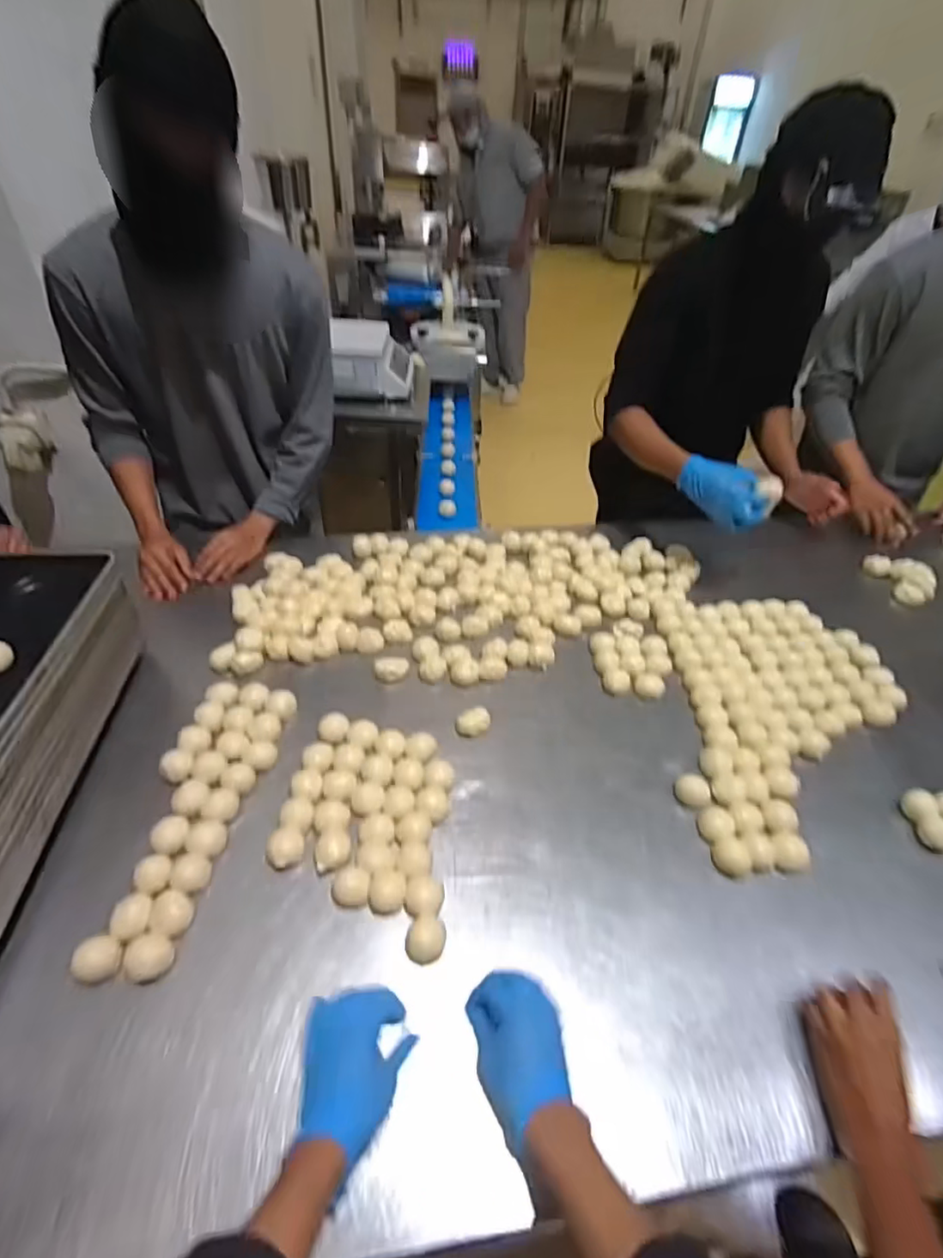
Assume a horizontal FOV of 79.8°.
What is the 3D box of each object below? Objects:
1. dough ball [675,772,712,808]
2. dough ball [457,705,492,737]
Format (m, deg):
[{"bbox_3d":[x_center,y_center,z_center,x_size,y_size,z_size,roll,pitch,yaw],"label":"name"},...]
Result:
[{"bbox_3d":[0.297,0.218,0.759,0.041,0.023,0.043,2,43,-2],"label":"dough ball"},{"bbox_3d":[0.004,0.135,0.821,0.047,0.025,0.039,-19,48,-22],"label":"dough ball"}]

